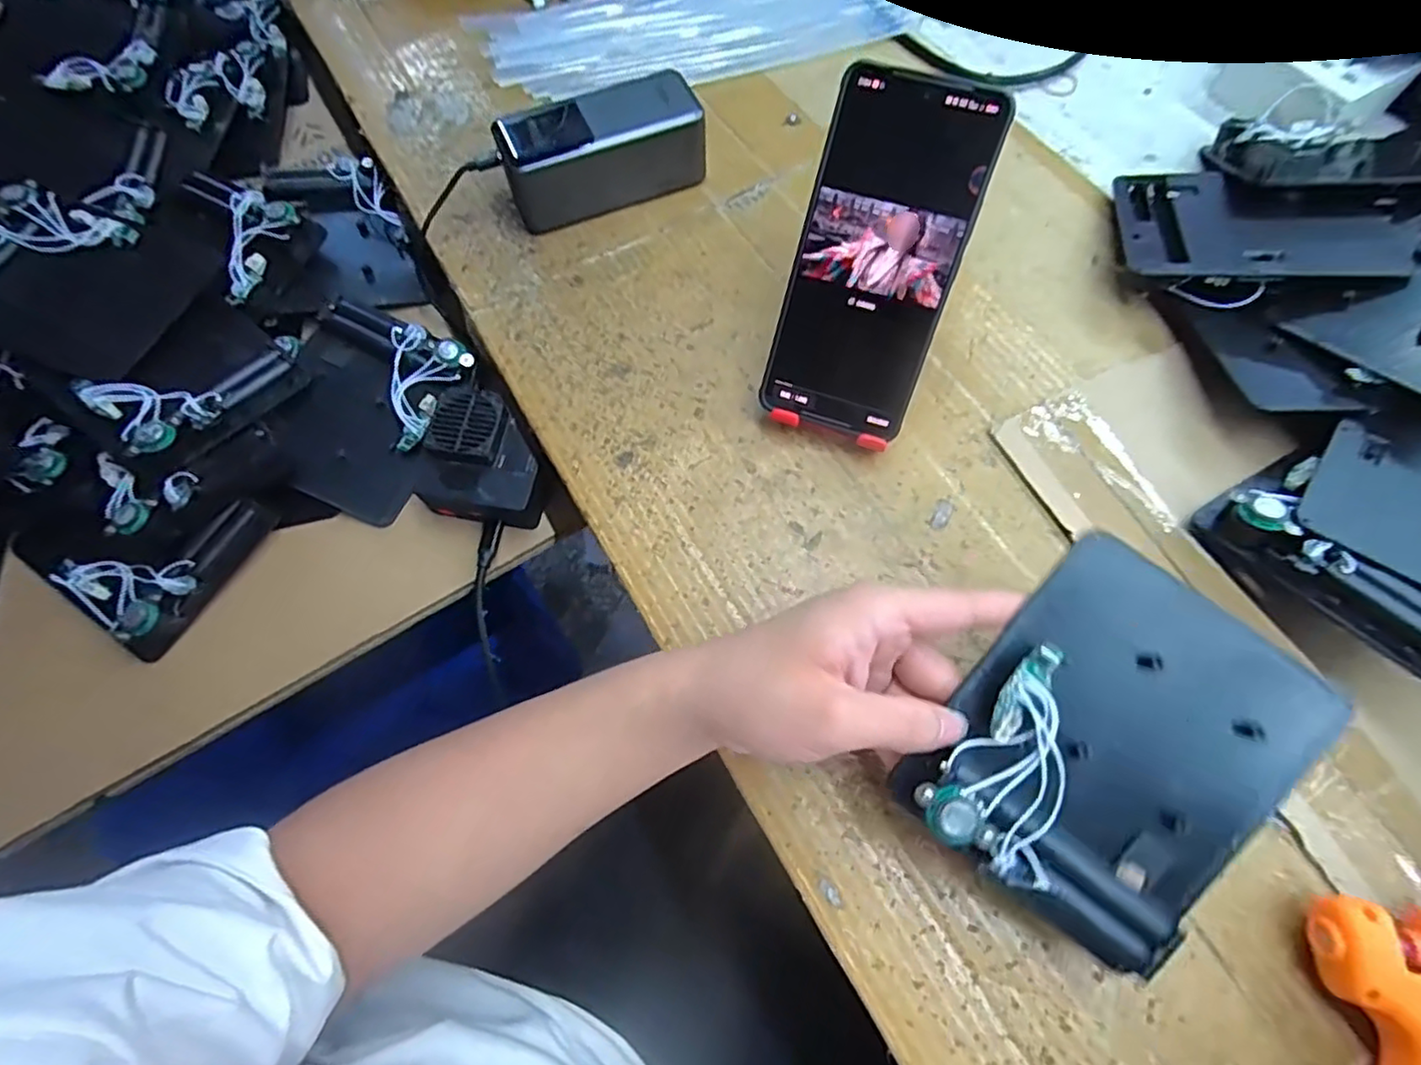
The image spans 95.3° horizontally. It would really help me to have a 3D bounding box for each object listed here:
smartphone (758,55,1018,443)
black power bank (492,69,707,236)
[{"bbox_3d":[0.081,-0.131,0.320,0.077,0.160,0.005,19,24,9],"label":"smartphone"},{"bbox_3d":[-0.069,-0.249,0.425,0.127,0.052,0.048,-20,68,-7],"label":"black power bank"}]

